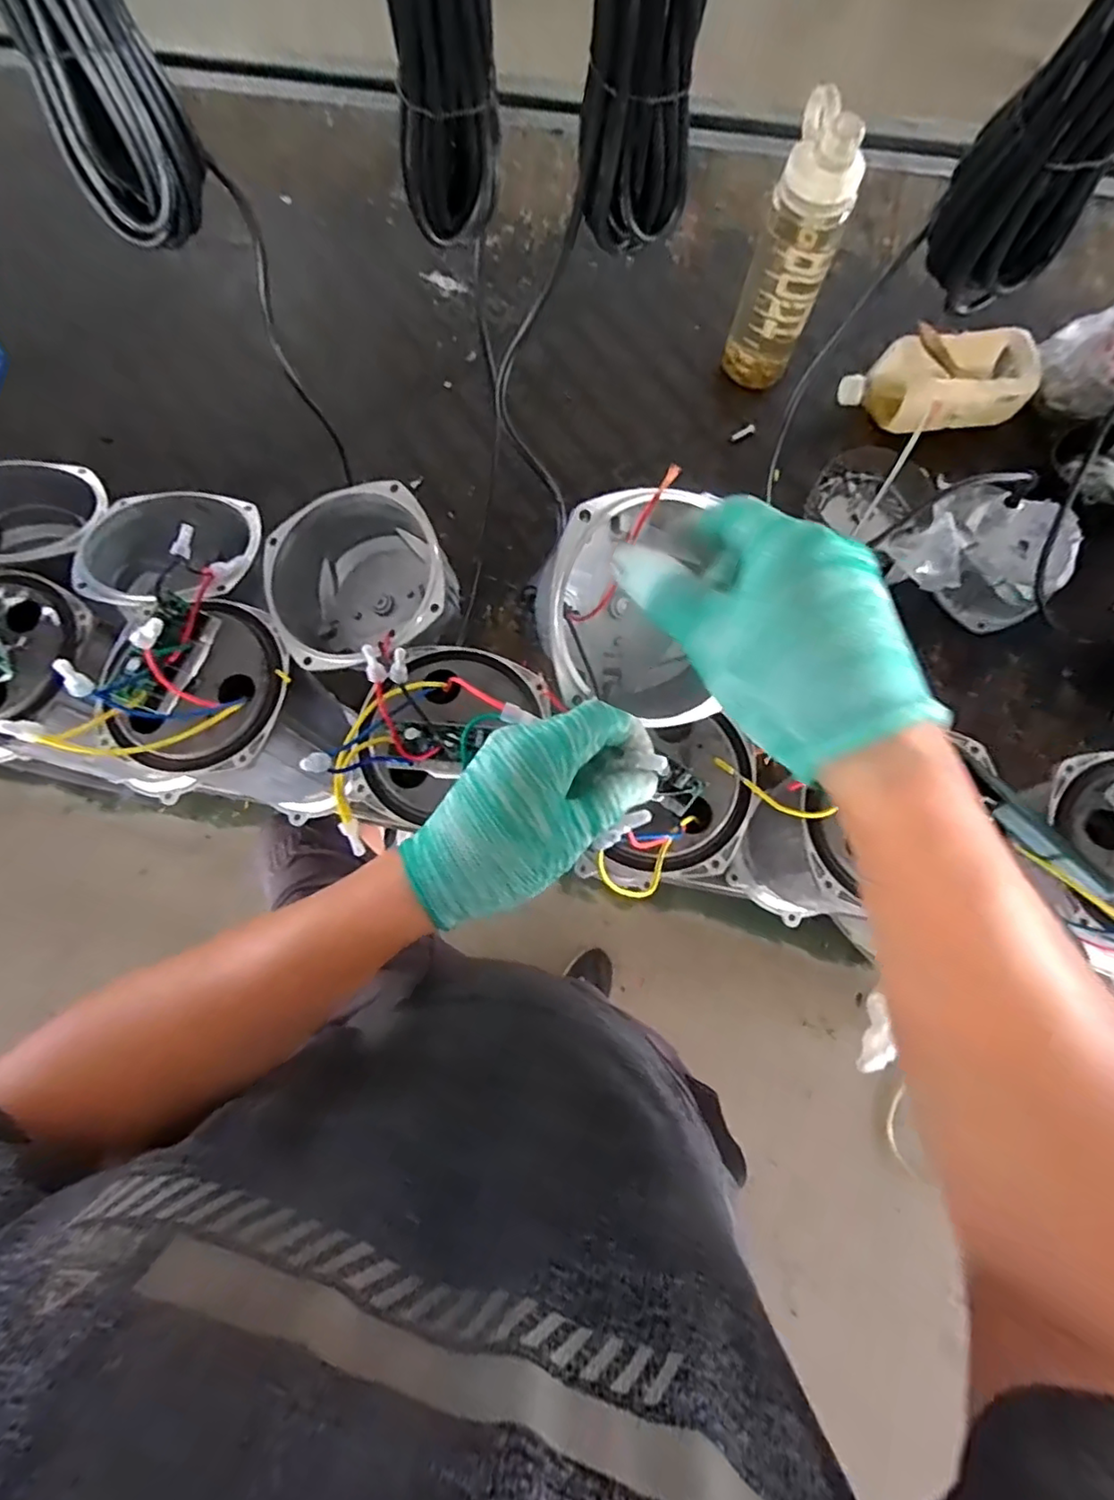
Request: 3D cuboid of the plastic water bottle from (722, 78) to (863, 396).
[{"bbox_3d":[0.251,-0.524,0.668,0.079,0.262,0.070,19,77,6],"label":"plastic water bottle"}]

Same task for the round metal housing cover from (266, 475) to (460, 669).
[{"bbox_3d":[-0.148,-0.122,0.479,0.130,0.084,0.122,0,76,1],"label":"round metal housing cover"}]

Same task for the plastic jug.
[{"bbox_3d":[0.448,-0.434,0.734,0.208,0.067,0.112,-12,76,-1],"label":"plastic jug"}]

